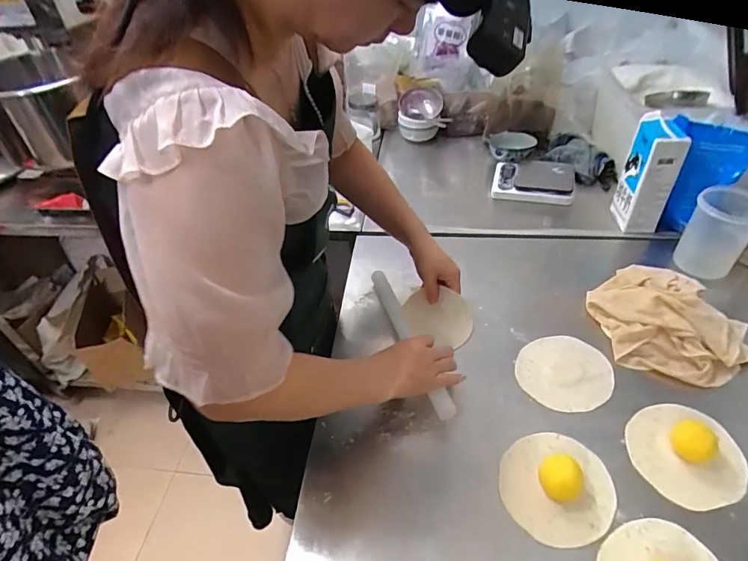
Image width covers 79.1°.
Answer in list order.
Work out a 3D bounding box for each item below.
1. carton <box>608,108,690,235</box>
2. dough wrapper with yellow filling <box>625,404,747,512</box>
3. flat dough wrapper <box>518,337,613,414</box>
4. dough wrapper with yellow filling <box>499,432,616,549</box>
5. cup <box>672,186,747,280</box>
[{"bbox_3d":[0.515,-0.197,0.862,0.070,0.203,0.099,3,43,3],"label":"carton"},{"bbox_3d":[0.396,0.205,0.568,0.133,0.049,0.127,-3,45,3],"label":"dough wrapper with yellow filling"},{"bbox_3d":[0.285,0.137,0.681,0.131,0.007,0.128,-4,47,4],"label":"flat dough wrapper"},{"bbox_3d":[0.228,0.240,0.553,0.139,0.049,0.127,-3,45,3],"label":"dough wrapper with yellow filling"},{"bbox_3d":[0.605,-0.087,0.795,0.094,0.139,0.091,-3,45,3],"label":"cup"}]

